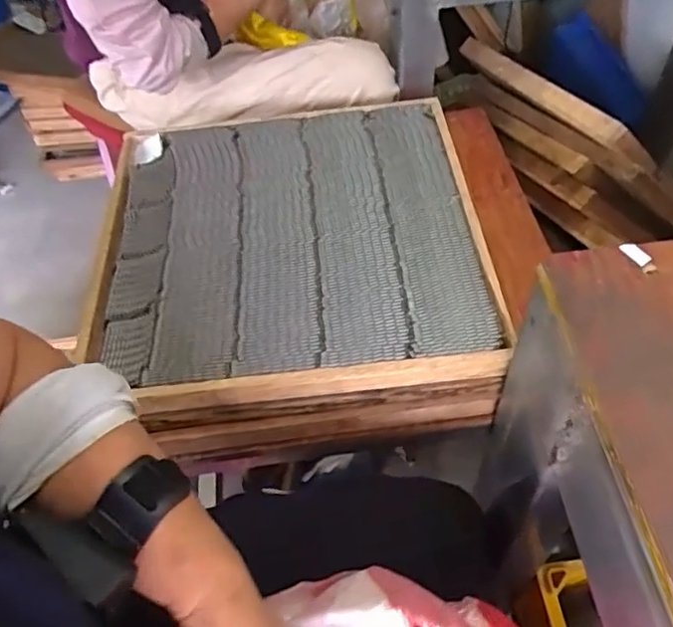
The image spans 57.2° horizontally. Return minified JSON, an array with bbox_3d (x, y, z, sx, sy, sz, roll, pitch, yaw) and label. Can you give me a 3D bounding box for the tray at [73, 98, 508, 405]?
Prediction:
[{"bbox_3d":[-0.054,-0.085,0.645,0.386,0.031,0.382,-7,52,-1],"label":"tray"}]

